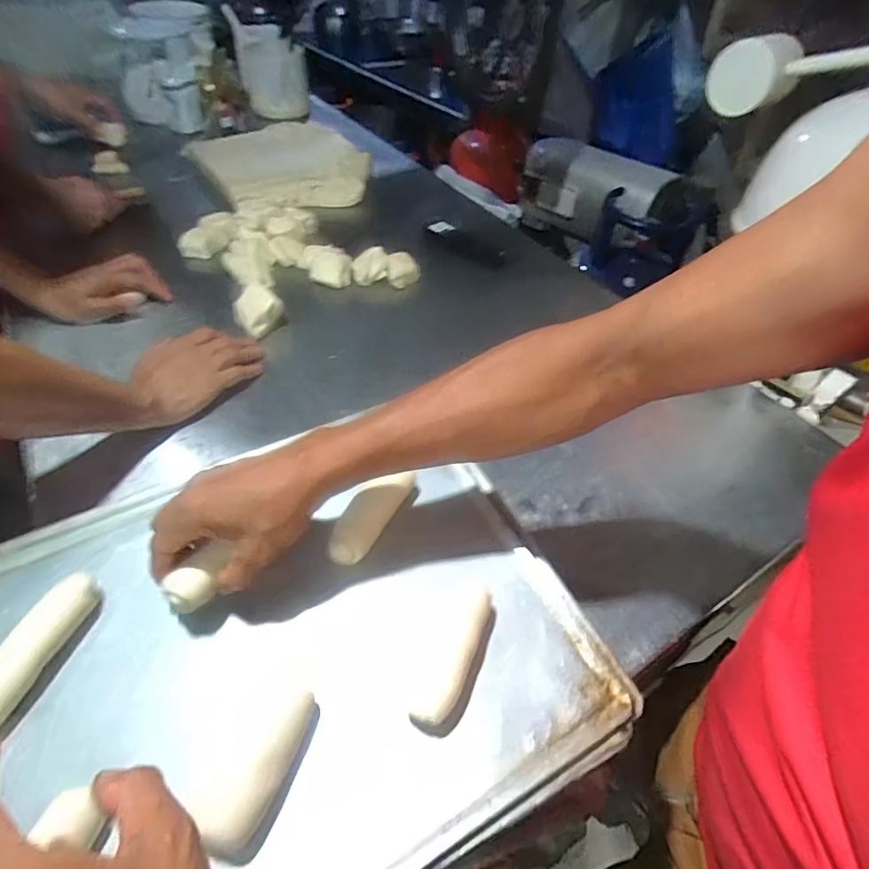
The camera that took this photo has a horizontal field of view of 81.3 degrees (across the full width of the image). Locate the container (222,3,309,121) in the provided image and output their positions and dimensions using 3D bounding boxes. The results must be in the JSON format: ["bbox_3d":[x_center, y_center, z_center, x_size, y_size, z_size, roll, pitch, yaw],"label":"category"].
[{"bbox_3d":[-0.421,-0.946,1.309,0.172,0.196,0.130,-8,48,-13],"label":"container"}]

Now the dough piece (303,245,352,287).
[{"bbox_3d":[-0.171,-0.269,0.814,0.075,0.040,0.057,-1,47,-7],"label":"dough piece"}]

